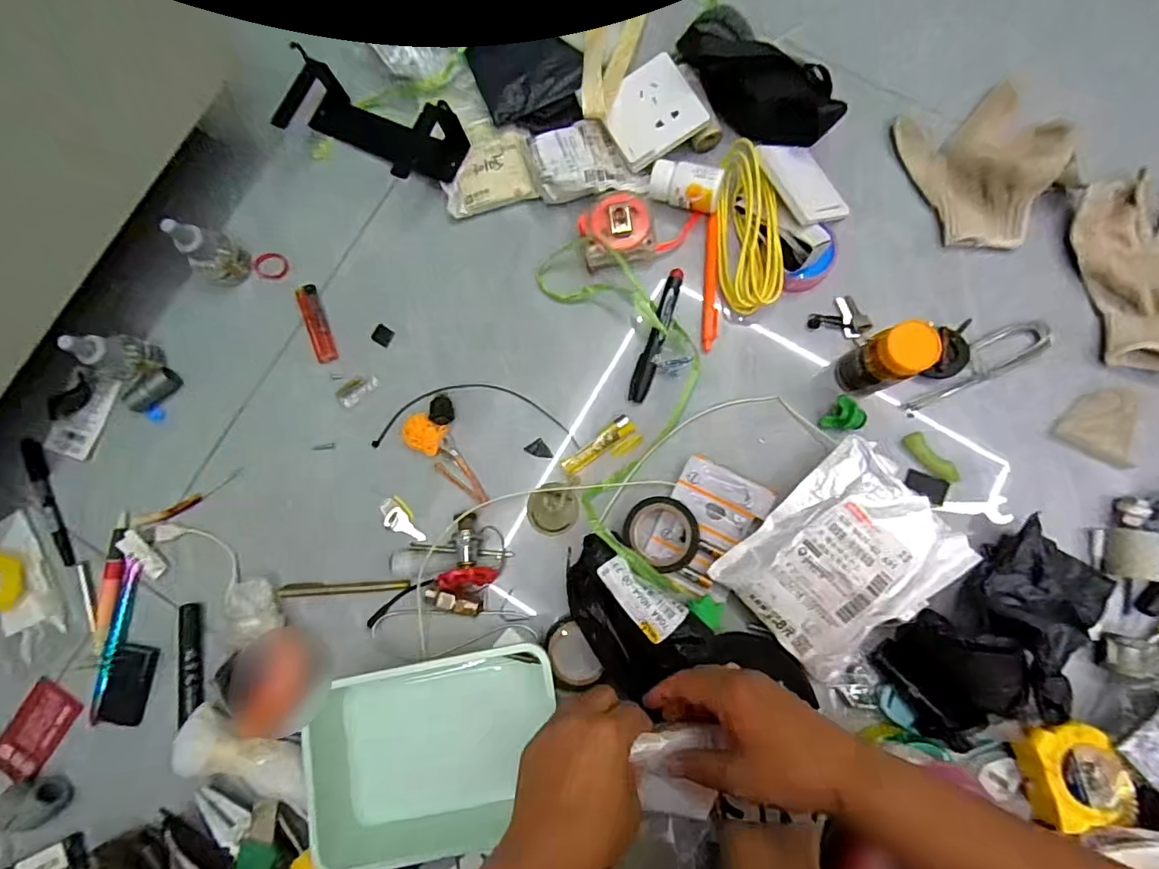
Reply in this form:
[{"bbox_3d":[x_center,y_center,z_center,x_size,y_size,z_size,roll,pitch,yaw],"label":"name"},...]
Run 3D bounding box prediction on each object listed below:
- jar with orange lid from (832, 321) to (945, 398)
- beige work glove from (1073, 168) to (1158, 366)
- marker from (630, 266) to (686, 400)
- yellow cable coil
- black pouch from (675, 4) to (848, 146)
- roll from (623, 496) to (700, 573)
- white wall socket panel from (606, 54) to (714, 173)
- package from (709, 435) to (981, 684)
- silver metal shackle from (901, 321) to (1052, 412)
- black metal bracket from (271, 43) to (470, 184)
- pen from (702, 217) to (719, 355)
[{"bbox_3d":[0.257,-0.061,0.438,0.045,0.087,0.040,-23,82,0],"label":"jar with orange lid"},{"bbox_3d":[0.531,-0.150,0.468,0.127,0.022,0.176,-9,82,2],"label":"beige work glove"},{"bbox_3d":[0.073,-0.094,0.486,0.017,0.017,0.131,18,83,5],"label":"marker"},{"bbox_3d":[0.154,-0.191,0.480,0.052,0.045,0.153,-7,82,2],"label":"yellow cable coil"},{"bbox_3d":[0.166,-0.334,0.493,0.171,0.063,0.068,33,85,7],"label":"black pouch"},{"bbox_3d":[0.073,0.085,0.455,0.067,0.022,0.058,38,86,7],"label":"roll"},{"bbox_3d":[0.068,-0.311,0.501,0.085,0.017,0.086,-29,82,-1],"label":"white wall socket panel"},{"bbox_3d":[0.223,0.109,0.441,0.167,0.044,0.137,-43,82,-3],"label":"package"},{"bbox_3d":[0.363,-0.065,0.476,0.152,0.014,0.034,-28,82,-1],"label":"silver metal shackle"},{"bbox_3d":[-0.208,-0.305,0.517,0.190,0.045,0.079,25,84,6],"label":"black metal bracket"},{"bbox_3d":[0.126,-0.145,0.496,0.014,0.008,0.131,3,82,3],"label":"pen"}]

